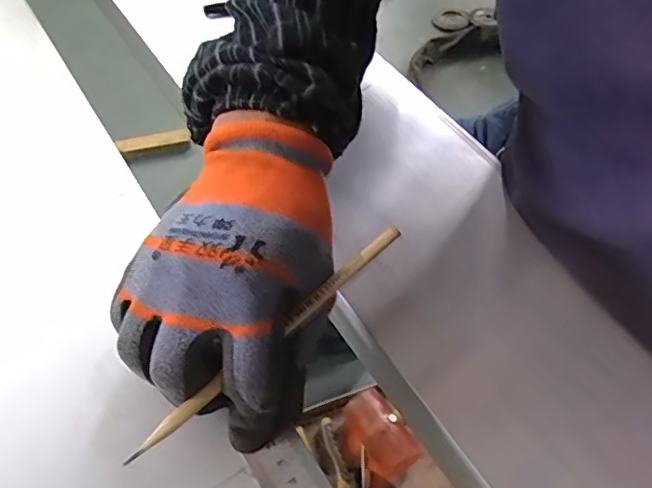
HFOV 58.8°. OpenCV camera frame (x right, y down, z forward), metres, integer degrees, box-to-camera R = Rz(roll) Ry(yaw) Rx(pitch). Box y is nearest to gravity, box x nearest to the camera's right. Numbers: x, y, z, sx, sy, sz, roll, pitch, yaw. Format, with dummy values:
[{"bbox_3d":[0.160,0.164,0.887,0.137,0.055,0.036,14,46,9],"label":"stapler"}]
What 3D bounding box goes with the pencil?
[{"bbox_3d":[-0.025,0.043,0.278,0.165,0.005,0.007,-39,63,-17],"label":"pencil"}]

